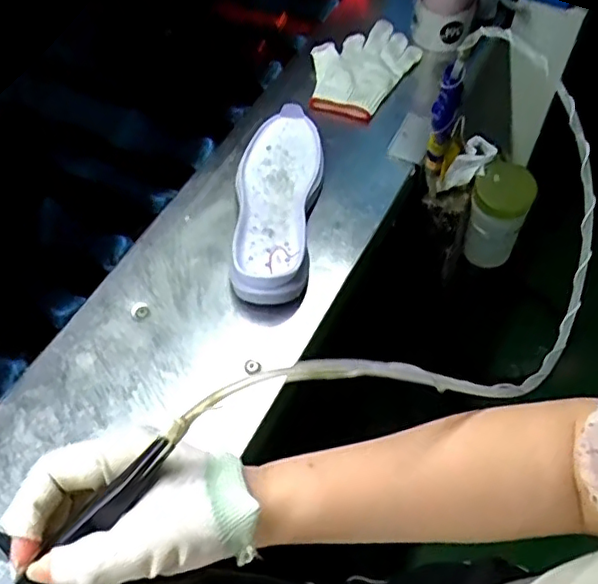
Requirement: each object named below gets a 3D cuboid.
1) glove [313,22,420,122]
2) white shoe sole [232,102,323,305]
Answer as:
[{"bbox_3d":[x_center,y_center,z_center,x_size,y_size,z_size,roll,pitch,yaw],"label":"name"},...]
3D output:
[{"bbox_3d":[0.083,-0.310,0.841,0.119,0.034,0.203,28,61,18],"label":"glove"},{"bbox_3d":[-0.023,-0.102,0.702,0.099,0.043,0.271,1,56,1],"label":"white shoe sole"}]

